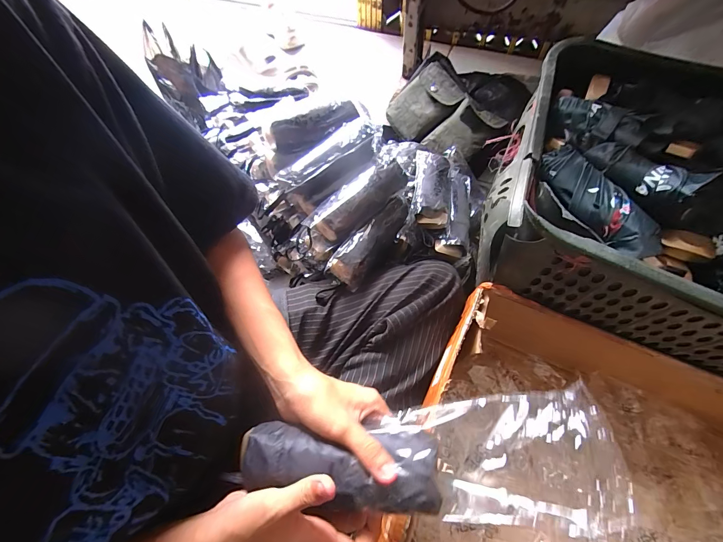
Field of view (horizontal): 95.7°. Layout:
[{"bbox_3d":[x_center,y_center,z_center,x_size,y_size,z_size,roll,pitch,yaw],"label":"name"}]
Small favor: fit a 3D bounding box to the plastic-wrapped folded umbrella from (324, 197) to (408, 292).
[{"bbox_3d":[0.014,-0.052,0.540,0.058,0.036,0.177,30,67,16],"label":"plastic-wrapped folded umbrella"}]

